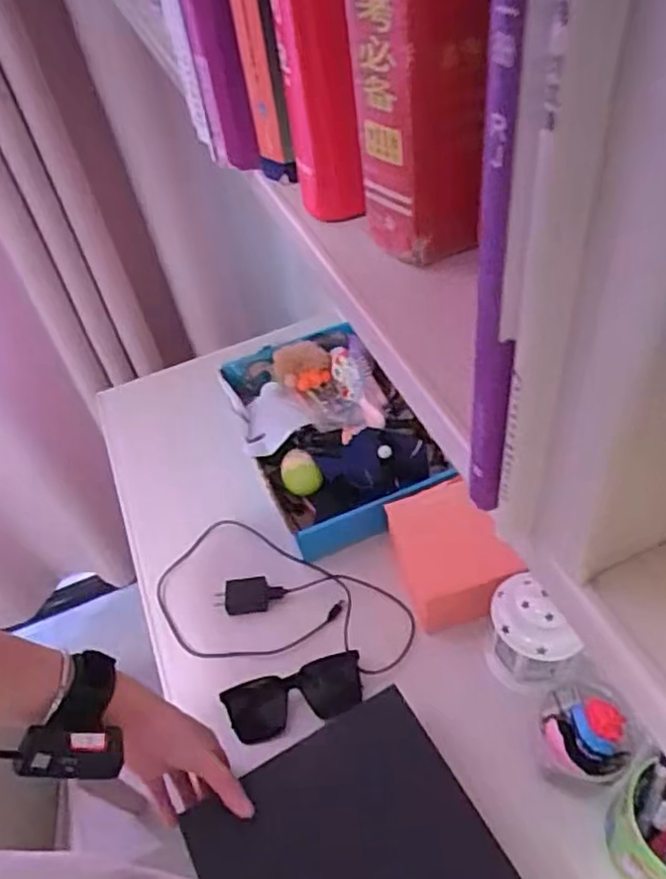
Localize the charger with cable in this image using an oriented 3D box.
[{"bbox_3d":[-0.065,0.191,0.722,0.288,0.031,0.159,24,54,26],"label":"charger with cable"}]

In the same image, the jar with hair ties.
[{"bbox_3d":[0.220,0.260,0.568,0.073,0.059,0.071,-3,47,3],"label":"jar with hair ties"}]

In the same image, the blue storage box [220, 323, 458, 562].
[{"bbox_3d":[-0.004,-0.022,0.847,0.213,0.092,0.332,-20,48,-12],"label":"blue storage box"}]

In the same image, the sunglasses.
[{"bbox_3d":[-0.038,0.262,0.656,0.139,0.044,0.053,-13,47,-5],"label":"sunglasses"}]

